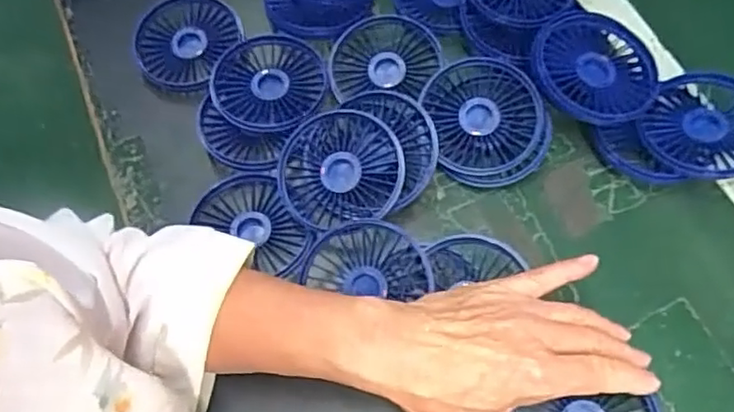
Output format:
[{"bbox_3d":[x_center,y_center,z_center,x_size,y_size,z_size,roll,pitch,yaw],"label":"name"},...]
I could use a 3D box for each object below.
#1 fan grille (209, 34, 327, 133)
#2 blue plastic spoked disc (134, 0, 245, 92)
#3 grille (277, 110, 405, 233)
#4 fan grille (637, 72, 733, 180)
[{"bbox_3d":[-0.076,-0.094,0.496,0.082,0.016,0.083,8,68,6],"label":"fan grille"},{"bbox_3d":[-0.149,-0.135,0.529,0.076,0.025,0.087,22,70,11],"label":"blue plastic spoked disc"},{"bbox_3d":[-0.020,-0.025,0.457,0.089,0.024,0.088,-5,71,16],"label":"grille"},{"bbox_3d":[0.239,-0.055,0.451,0.079,0.021,0.086,-5,60,9],"label":"fan grille"}]

